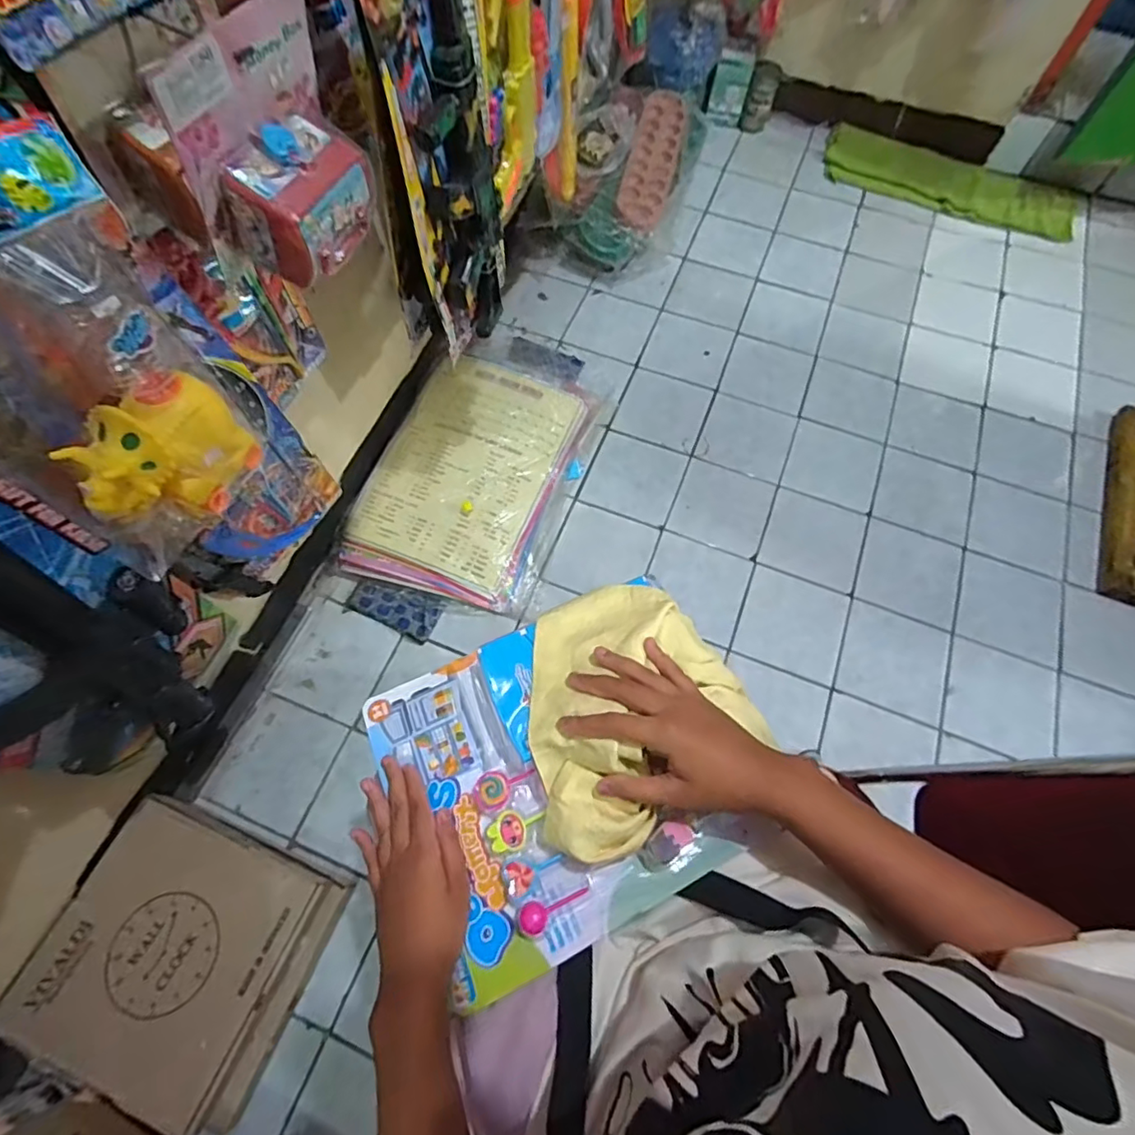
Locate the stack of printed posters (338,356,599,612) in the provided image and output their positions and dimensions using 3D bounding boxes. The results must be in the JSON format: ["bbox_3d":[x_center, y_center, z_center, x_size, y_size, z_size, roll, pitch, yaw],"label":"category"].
[{"bbox_3d":[-0.196,-0.211,1.179,0.379,0.064,0.553,18,70,6],"label":"stack of printed posters"}]

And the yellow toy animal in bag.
[{"bbox_3d":[-0.378,-0.107,0.526,0.071,0.105,0.138,35,70,13],"label":"yellow toy animal in bag"}]

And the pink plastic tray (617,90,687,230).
[{"bbox_3d":[0.215,-1.027,1.397,0.116,0.057,0.421,12,69,4],"label":"pink plastic tray"}]

